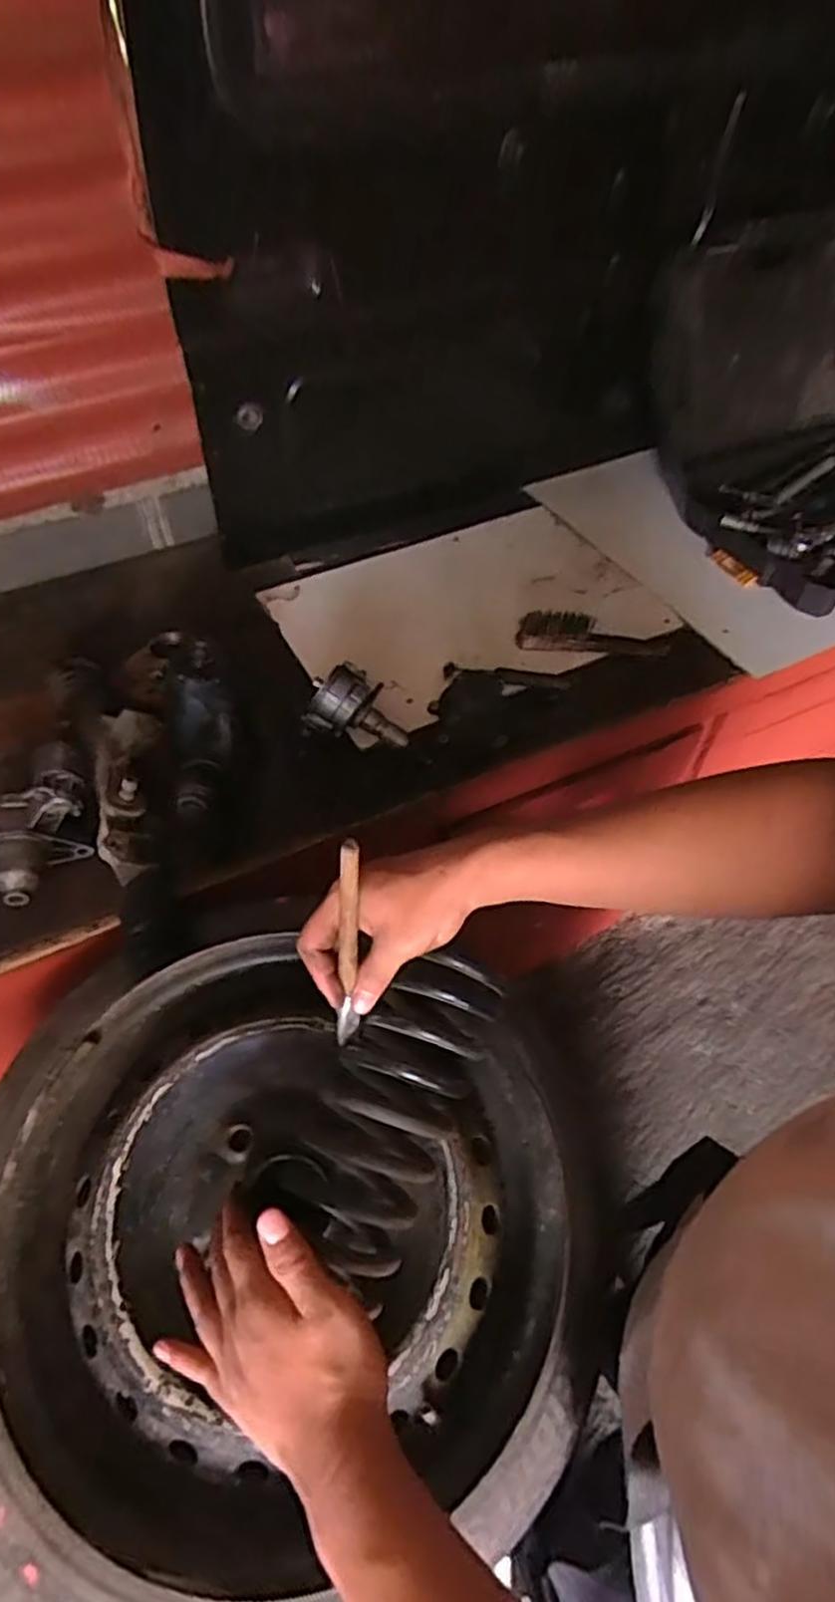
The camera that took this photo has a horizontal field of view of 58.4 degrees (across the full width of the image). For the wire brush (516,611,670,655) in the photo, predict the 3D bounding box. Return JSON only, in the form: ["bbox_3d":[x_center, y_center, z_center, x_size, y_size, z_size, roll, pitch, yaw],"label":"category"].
[{"bbox_3d":[0.249,-0.235,1.056,0.211,0.041,0.042,4,50,3],"label":"wire brush"}]

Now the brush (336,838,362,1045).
[{"bbox_3d":[-0.042,0.092,0.462,0.014,0.158,0.009,7,30,5],"label":"brush"}]

